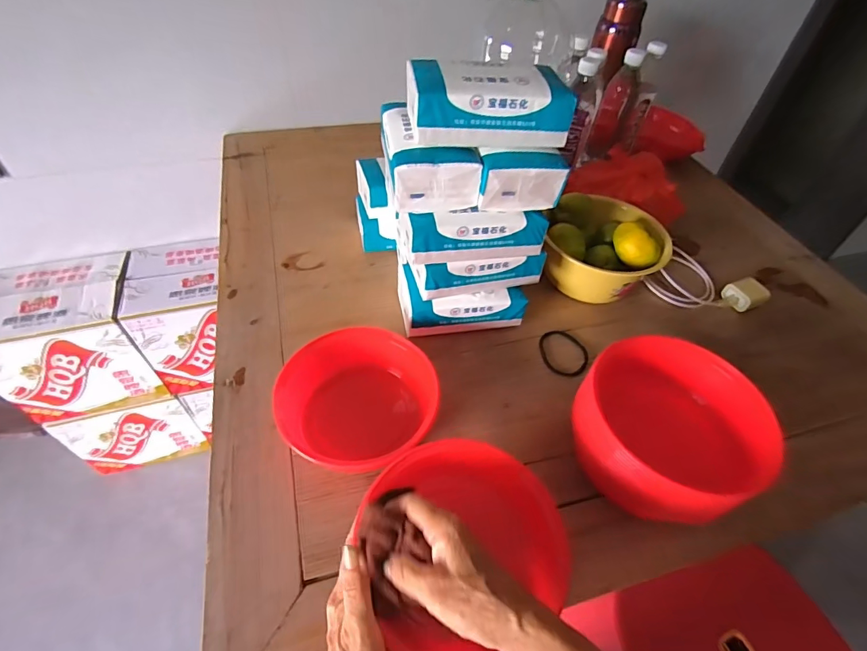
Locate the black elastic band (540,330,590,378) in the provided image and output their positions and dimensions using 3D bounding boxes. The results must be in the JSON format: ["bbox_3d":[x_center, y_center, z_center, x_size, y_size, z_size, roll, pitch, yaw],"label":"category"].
[{"bbox_3d":[0.174,0.035,0.587,0.062,0.005,0.075,1,47,-3],"label":"black elastic band"}]

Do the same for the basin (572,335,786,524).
[{"bbox_3d":[0.232,0.113,0.451,0.158,0.107,0.169,2,47,-2],"label":"basin"}]

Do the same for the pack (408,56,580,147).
[{"bbox_3d":[0.054,-0.228,0.454,0.164,0.057,0.078,-3,47,-6],"label":"pack"}]

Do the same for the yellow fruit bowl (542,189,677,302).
[{"bbox_3d":[0.248,-0.111,0.657,0.171,0.099,0.153,8,47,4],"label":"yellow fruit bowl"}]

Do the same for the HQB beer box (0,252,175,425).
[{"bbox_3d":[-0.846,0.033,1.061,0.305,0.303,0.226,-11,49,-13],"label":"HQB beer box"}]

